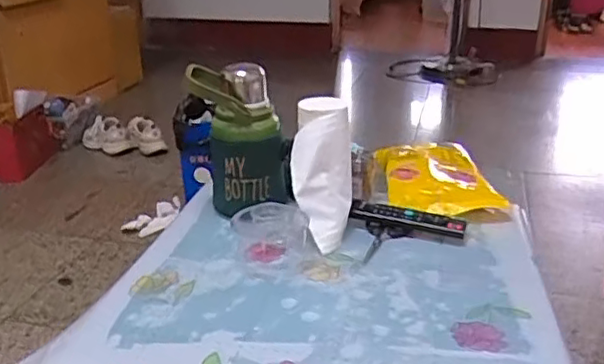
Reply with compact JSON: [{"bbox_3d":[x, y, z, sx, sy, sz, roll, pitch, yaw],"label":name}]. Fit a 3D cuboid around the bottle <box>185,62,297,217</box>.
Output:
[{"bbox_3d":[-0.085,-0.064,0.895,0.131,0.194,0.100,-5,24,-11],"label":"bottle"}]

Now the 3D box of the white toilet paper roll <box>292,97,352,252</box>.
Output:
[{"bbox_3d":[0.023,-0.012,0.844,0.084,0.195,0.068,-11,4,-24],"label":"white toilet paper roll"}]

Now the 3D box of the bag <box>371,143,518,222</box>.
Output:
[{"bbox_3d":[0.208,0.001,0.973,0.199,0.060,0.197,3,24,7],"label":"bag"}]

